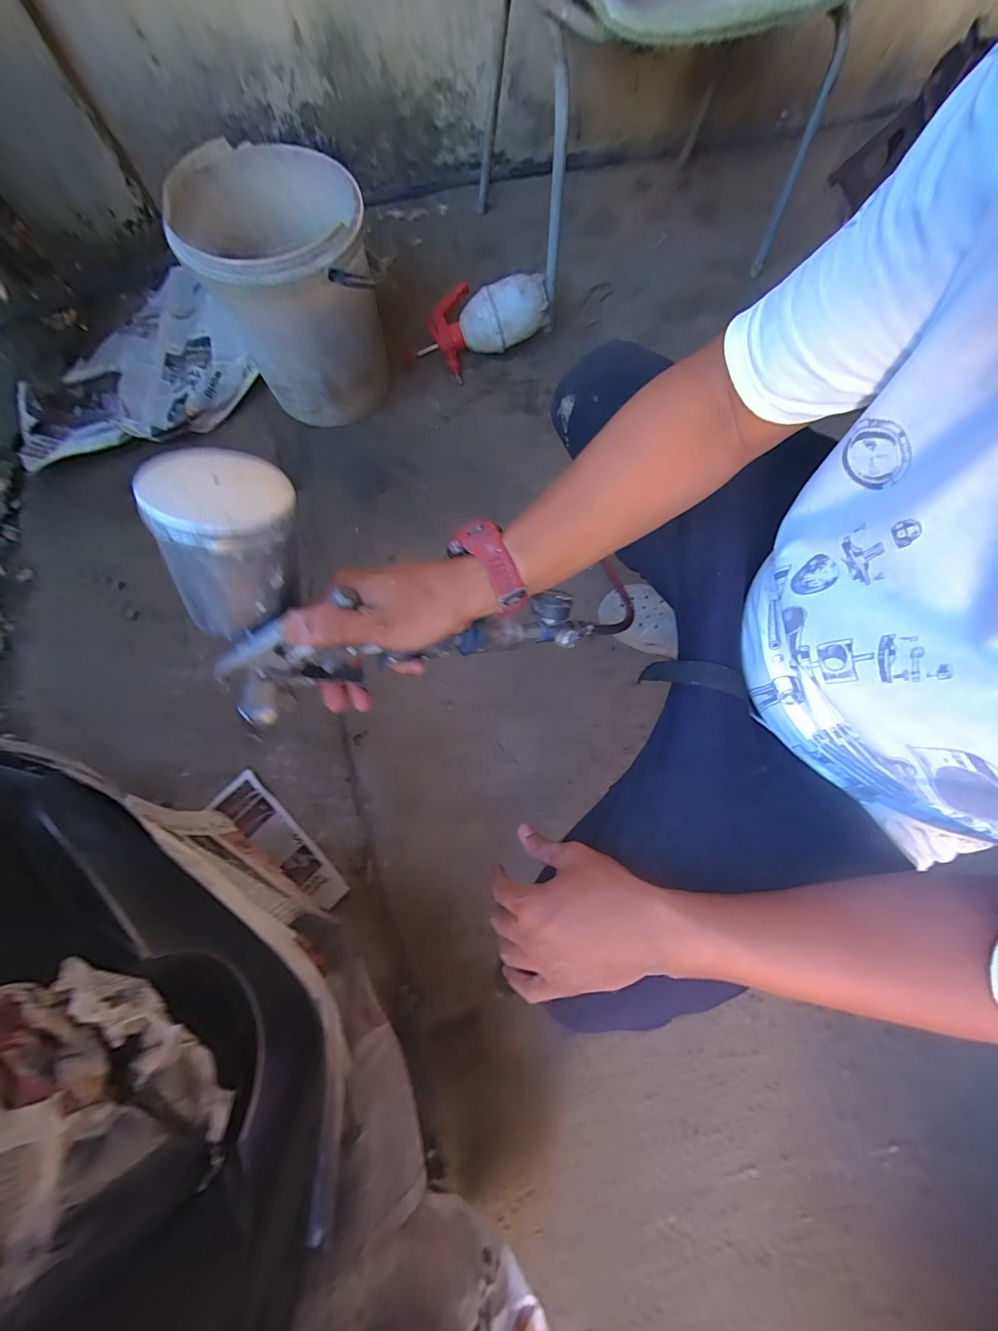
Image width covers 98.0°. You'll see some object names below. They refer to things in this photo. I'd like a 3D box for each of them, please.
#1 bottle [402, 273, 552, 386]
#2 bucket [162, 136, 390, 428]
[{"bbox_3d":[-0.053,-0.722,0.929,0.318,0.104,0.153,-11,75,15],"label":"bottle"},{"bbox_3d":[-0.350,-0.644,0.794,0.261,0.336,0.256,0,75,1],"label":"bucket"}]

